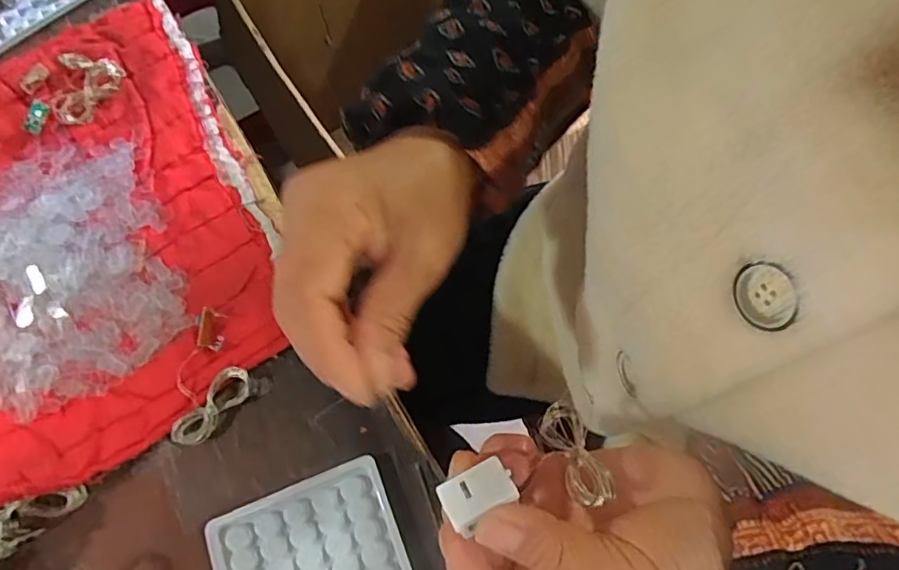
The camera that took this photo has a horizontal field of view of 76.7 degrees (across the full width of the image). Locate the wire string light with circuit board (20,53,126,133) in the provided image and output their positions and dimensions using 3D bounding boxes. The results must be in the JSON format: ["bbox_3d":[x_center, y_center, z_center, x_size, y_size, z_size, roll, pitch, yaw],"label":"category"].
[{"bbox_3d":[-0.261,-0.140,0.393,0.068,0.020,0.056,-23,70,-7],"label":"wire string light with circuit board"}]

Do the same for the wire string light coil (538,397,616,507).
[{"bbox_3d":[0.051,0.068,0.238,0.016,0.009,0.048,-16,32,-4],"label":"wire string light coil"}]

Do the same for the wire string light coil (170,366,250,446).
[{"bbox_3d":[-0.134,0.069,0.322,0.019,0.007,0.051,36,74,14],"label":"wire string light coil"}]

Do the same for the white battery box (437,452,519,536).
[{"bbox_3d":[0.011,0.081,0.215,0.025,0.011,0.020,-27,40,-6],"label":"white battery box"}]

